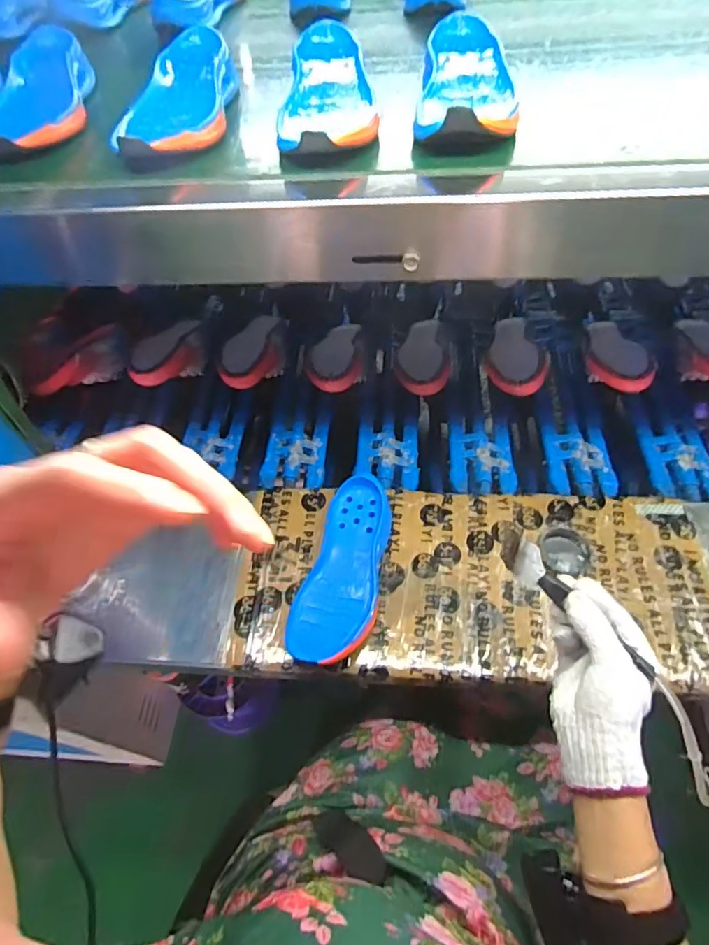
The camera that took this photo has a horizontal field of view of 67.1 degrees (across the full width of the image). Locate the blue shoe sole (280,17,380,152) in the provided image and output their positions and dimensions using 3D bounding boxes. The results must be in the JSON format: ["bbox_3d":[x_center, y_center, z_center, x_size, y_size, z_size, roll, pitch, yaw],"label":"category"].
[{"bbox_3d":[-0.030,-0.373,0.525,0.094,0.047,0.228,-7,54,4],"label":"blue shoe sole"}]

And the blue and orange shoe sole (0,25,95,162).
[{"bbox_3d":[-0.341,-0.409,0.581,0.099,0.046,0.232,-11,63,-5],"label":"blue and orange shoe sole"}]

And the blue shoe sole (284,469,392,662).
[{"bbox_3d":[-0.009,0.115,0.647,0.090,0.049,0.236,11,57,16],"label":"blue shoe sole"}]

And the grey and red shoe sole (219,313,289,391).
[{"bbox_3d":[-0.153,-0.184,0.856,0.076,0.076,0.208,7,39,9],"label":"grey and red shoe sole"}]

